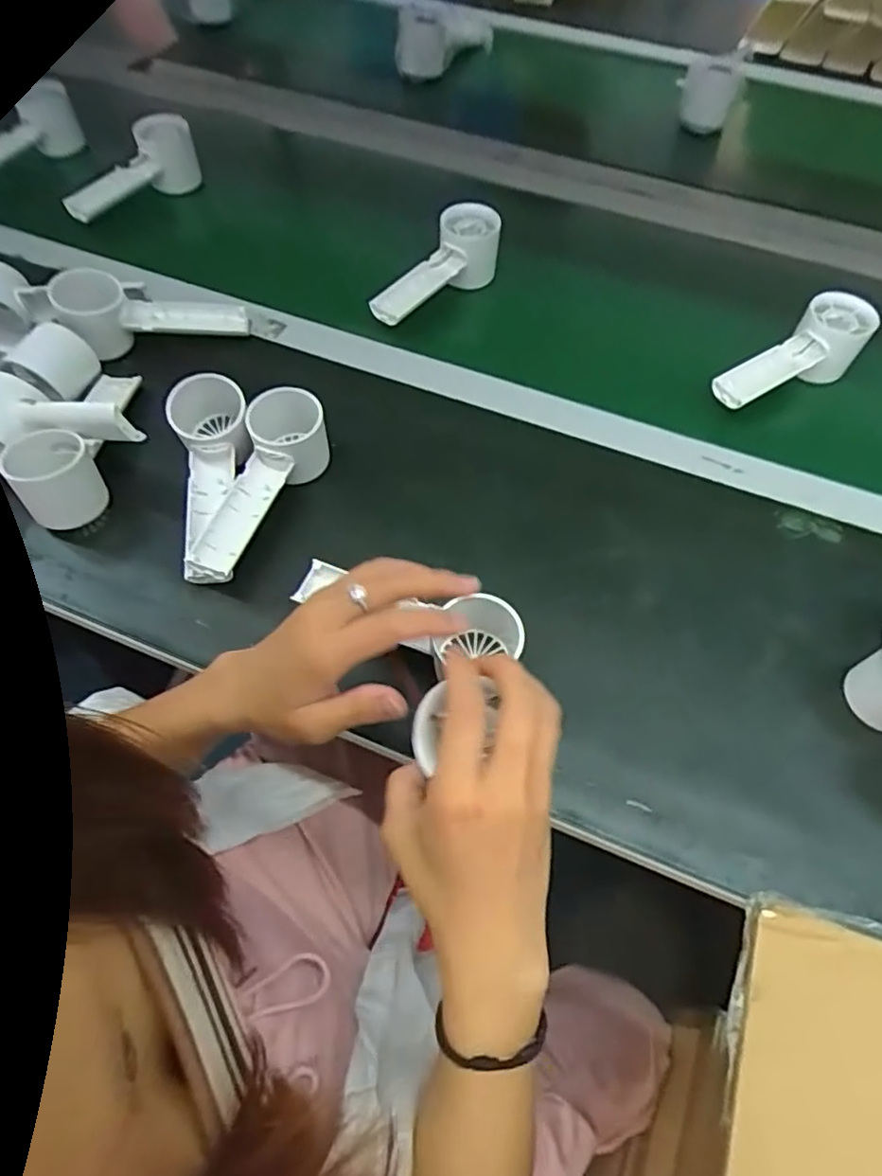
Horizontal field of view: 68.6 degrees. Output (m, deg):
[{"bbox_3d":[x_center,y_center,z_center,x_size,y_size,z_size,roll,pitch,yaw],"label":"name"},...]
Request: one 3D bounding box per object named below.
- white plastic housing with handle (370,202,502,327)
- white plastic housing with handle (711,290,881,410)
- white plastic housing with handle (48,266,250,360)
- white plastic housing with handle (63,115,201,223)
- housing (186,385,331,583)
[{"bbox_3d":[-0.004,-0.291,0.598,0.053,0.050,0.152,39,69,21],"label":"white plastic housing with handle"},{"bbox_3d":[0.301,-0.193,0.557,0.153,0.052,0.055,-32,63,-16],"label":"white plastic housing with handle"},{"bbox_3d":[-0.253,-0.239,0.560,0.162,0.047,0.057,-5,61,-25],"label":"white plastic housing with handle"},{"bbox_3d":[-0.304,-0.403,0.645,0.055,0.054,0.151,31,65,19],"label":"white plastic housing with handle"},{"bbox_3d":[-0.138,-0.071,0.490,0.046,0.065,0.156,21,62,14],"label":"housing"}]

